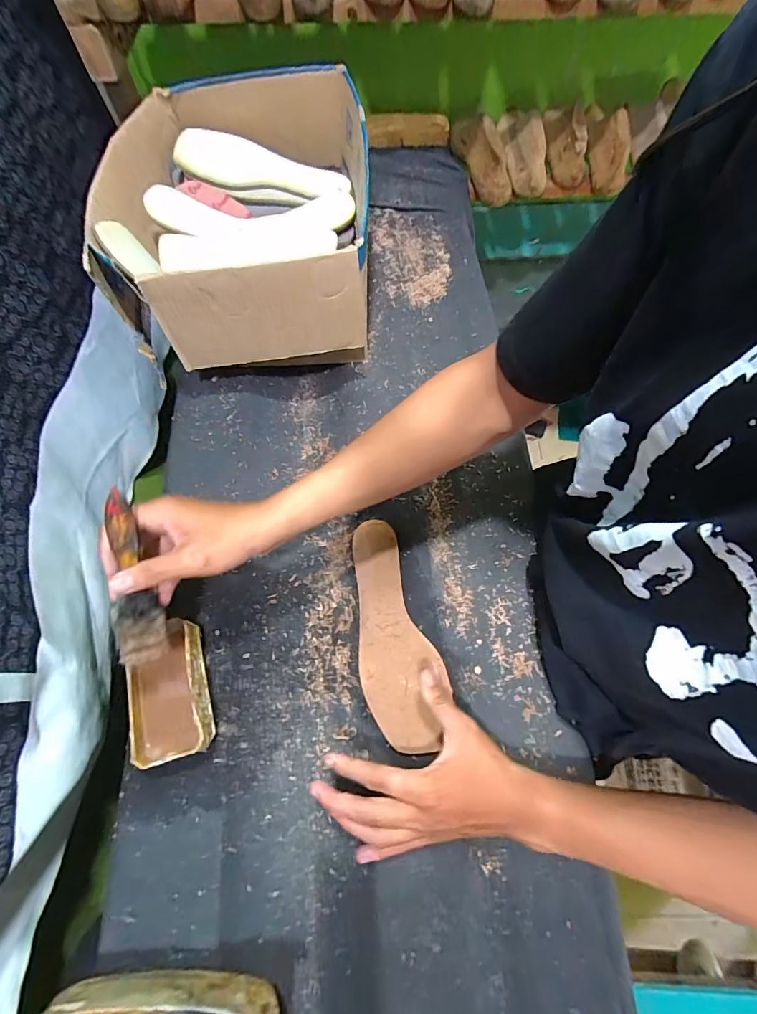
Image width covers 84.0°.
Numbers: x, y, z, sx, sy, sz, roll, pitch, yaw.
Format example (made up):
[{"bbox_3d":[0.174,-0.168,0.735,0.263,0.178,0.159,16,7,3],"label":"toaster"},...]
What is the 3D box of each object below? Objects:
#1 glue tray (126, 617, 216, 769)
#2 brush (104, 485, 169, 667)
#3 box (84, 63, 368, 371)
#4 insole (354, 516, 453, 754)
[{"bbox_3d":[-0.208,0.183,0.424,0.074,0.046,0.128,-15,69,-5],"label":"glue tray"},{"bbox_3d":[-0.204,0.062,0.349,0.030,0.028,0.156,2,111,2],"label":"brush"},{"bbox_3d":[-0.171,-0.373,0.549,0.302,0.124,0.373,-2,69,0],"label":"box"},{"bbox_3d":[0.017,0.129,0.456,0.083,0.007,0.238,-10,69,-3],"label":"insole"}]

